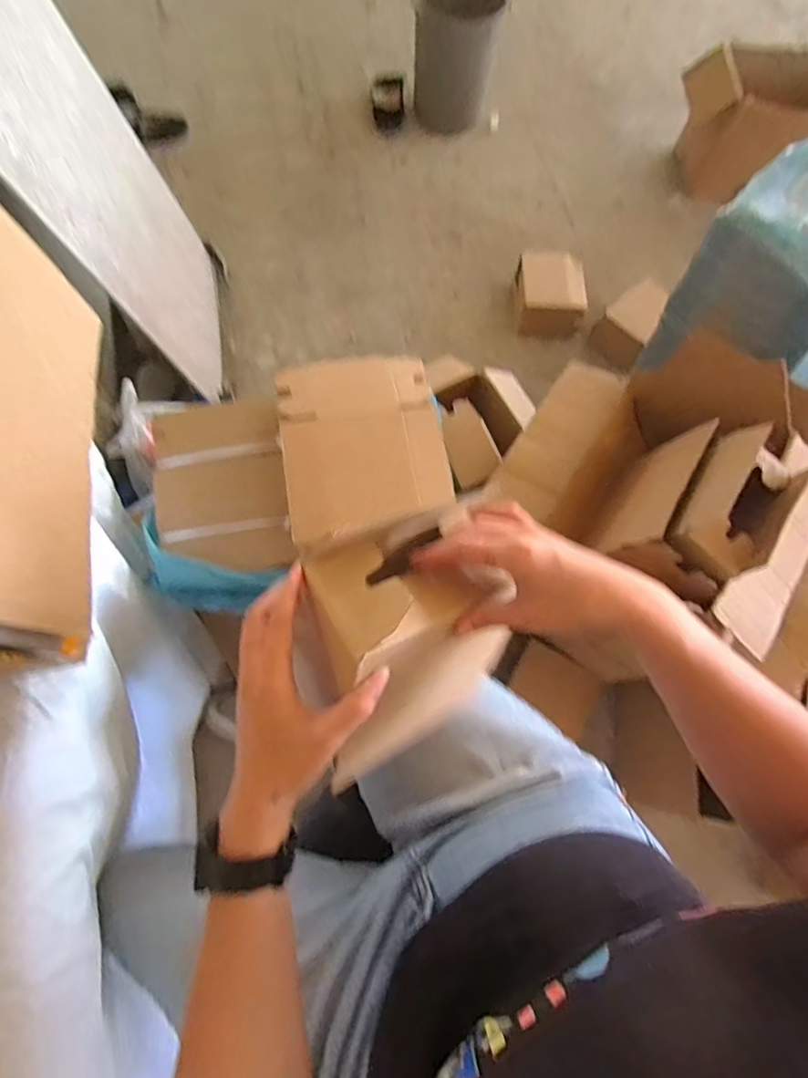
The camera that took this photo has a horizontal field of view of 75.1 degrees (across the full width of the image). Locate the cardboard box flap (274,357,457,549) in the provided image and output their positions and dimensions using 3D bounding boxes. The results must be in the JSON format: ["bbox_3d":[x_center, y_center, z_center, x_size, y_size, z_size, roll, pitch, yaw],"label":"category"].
[{"bbox_3d":[-0.051,-0.132,0.687,0.207,0.027,0.253,-8,70,-8],"label":"cardboard box flap"}]

